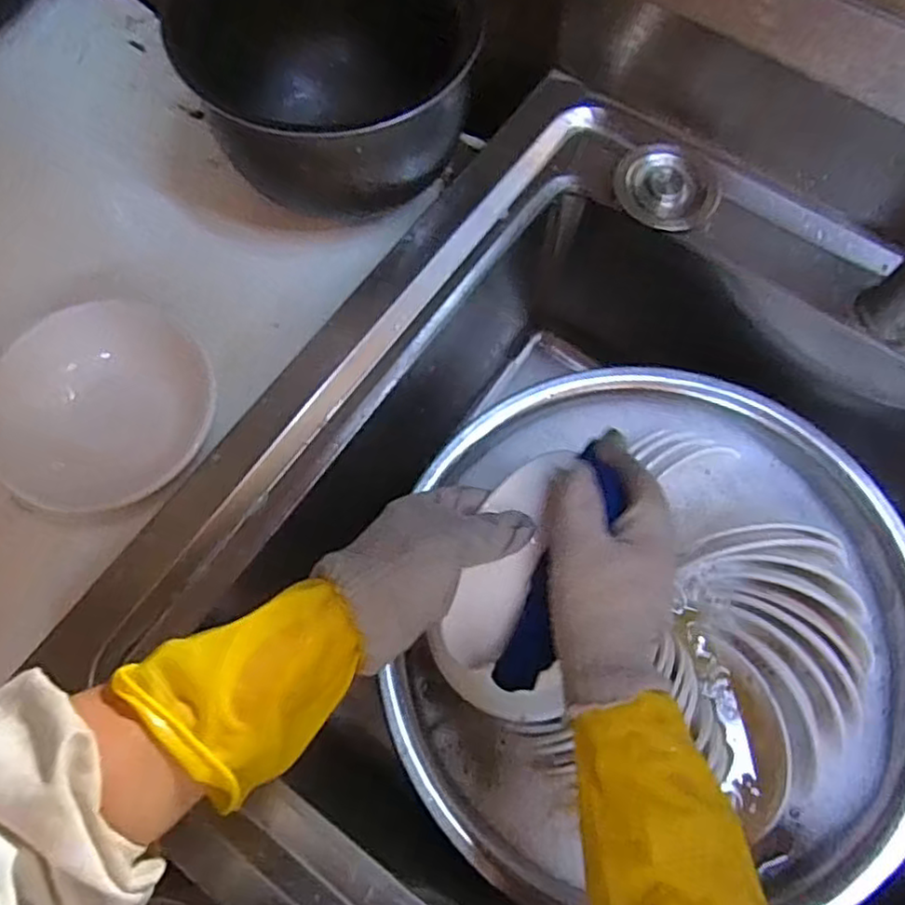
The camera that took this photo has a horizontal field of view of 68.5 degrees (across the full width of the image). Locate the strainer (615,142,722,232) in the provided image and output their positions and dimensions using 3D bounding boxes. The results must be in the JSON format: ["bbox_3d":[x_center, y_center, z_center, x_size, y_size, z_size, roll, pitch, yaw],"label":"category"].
[{"bbox_3d":[0.180,-0.222,0.554,0.082,0.028,0.068,11,71,3],"label":"strainer"}]

